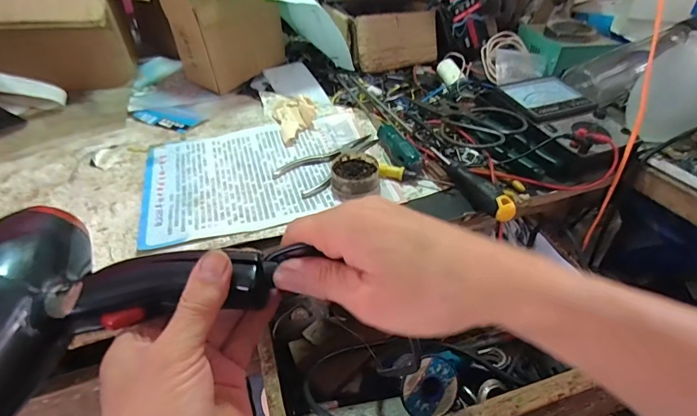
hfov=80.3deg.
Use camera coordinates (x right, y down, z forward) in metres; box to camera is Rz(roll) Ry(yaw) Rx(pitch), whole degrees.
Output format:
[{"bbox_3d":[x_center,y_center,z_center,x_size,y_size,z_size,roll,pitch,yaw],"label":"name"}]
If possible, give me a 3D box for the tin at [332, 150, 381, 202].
[{"bbox_3d":[0.009,-0.038,0.478,0.055,0.026,0.059,0,40,-2],"label":"tin"}]

